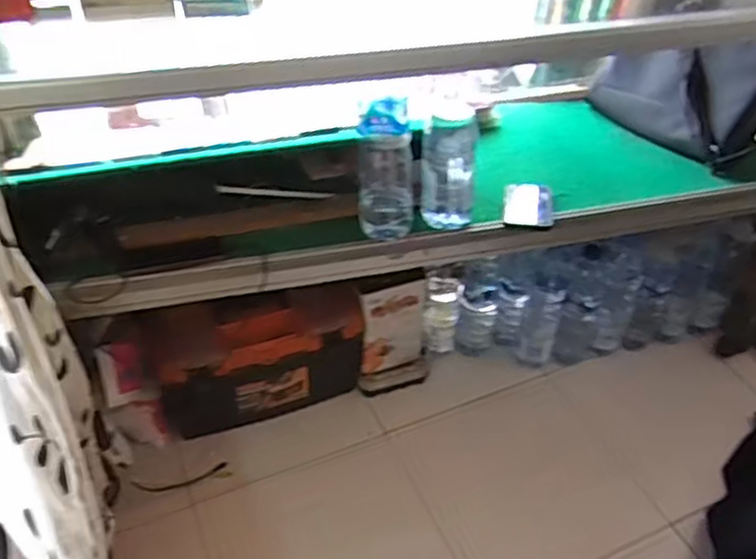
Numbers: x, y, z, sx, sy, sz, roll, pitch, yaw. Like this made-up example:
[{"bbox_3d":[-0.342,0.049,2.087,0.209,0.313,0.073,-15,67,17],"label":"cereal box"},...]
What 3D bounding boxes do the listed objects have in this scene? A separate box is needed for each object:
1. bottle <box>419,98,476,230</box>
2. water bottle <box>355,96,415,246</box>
[{"bbox_3d":[0.118,-0.178,1.179,0.089,0.227,0.095,2,41,0],"label":"bottle"},{"bbox_3d":[0.014,-0.172,1.139,0.092,0.234,0.092,3,41,1],"label":"water bottle"}]

